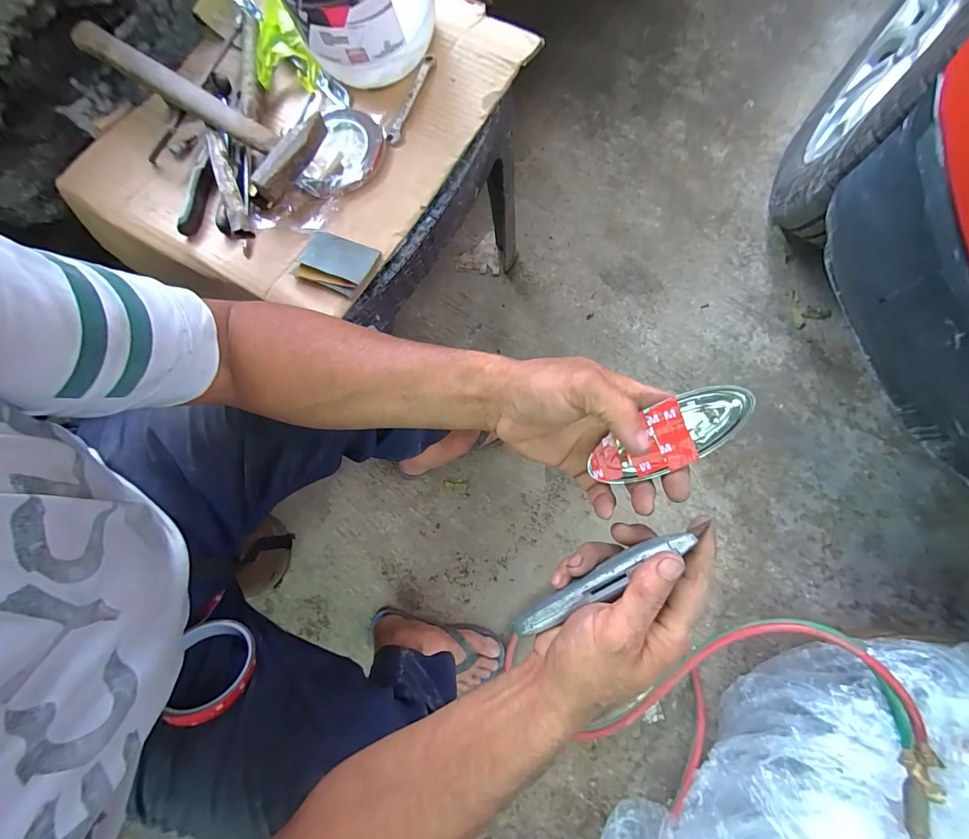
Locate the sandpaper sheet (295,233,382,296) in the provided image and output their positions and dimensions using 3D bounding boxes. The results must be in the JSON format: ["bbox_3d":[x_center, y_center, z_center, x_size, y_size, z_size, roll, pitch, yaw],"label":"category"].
[{"bbox_3d":[-0.149,-0.159,0.420,0.072,0.027,0.057,22,81,4],"label":"sandpaper sheet"}]

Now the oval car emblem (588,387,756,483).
[{"bbox_3d":[0.123,0.013,0.279,0.105,0.006,0.040,-33,80,20],"label":"oval car emblem"}]

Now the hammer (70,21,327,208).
[{"bbox_3d":[-0.299,-0.355,0.450,0.292,0.034,0.110,39,83,7],"label":"hammer"}]

